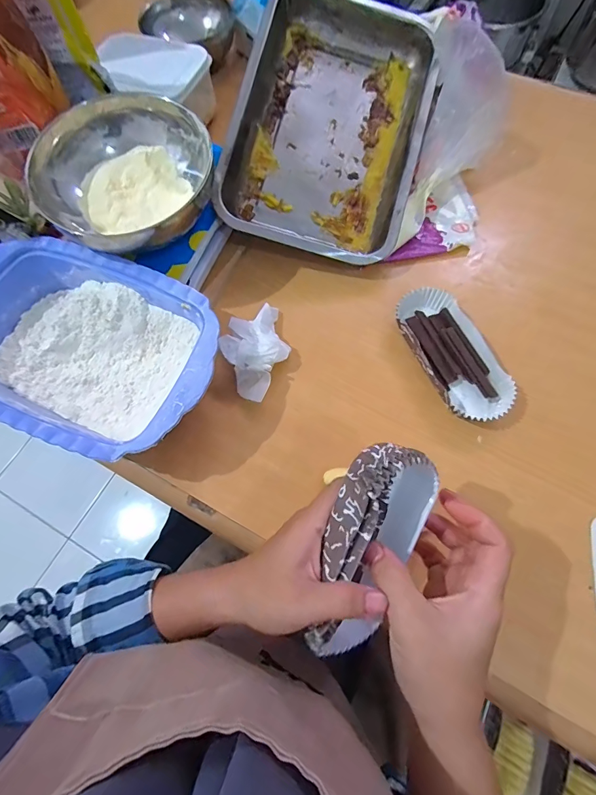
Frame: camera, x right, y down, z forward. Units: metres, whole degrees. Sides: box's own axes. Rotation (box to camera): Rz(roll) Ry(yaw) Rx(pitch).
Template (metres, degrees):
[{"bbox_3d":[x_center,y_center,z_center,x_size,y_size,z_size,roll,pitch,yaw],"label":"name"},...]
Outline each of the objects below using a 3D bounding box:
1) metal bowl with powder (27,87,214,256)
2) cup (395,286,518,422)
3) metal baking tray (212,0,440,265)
[{"bbox_3d":[-0.165,-0.214,0.382,0.173,0.074,0.154,-37,72,-11],"label":"metal bowl with powder"},{"bbox_3d":[0.155,-0.045,0.385,0.065,0.024,0.149,-24,70,-6],"label":"cup"},{"bbox_3d":[0.040,-0.311,0.433,0.209,0.044,0.306,14,85,-3],"label":"metal baking tray"}]

